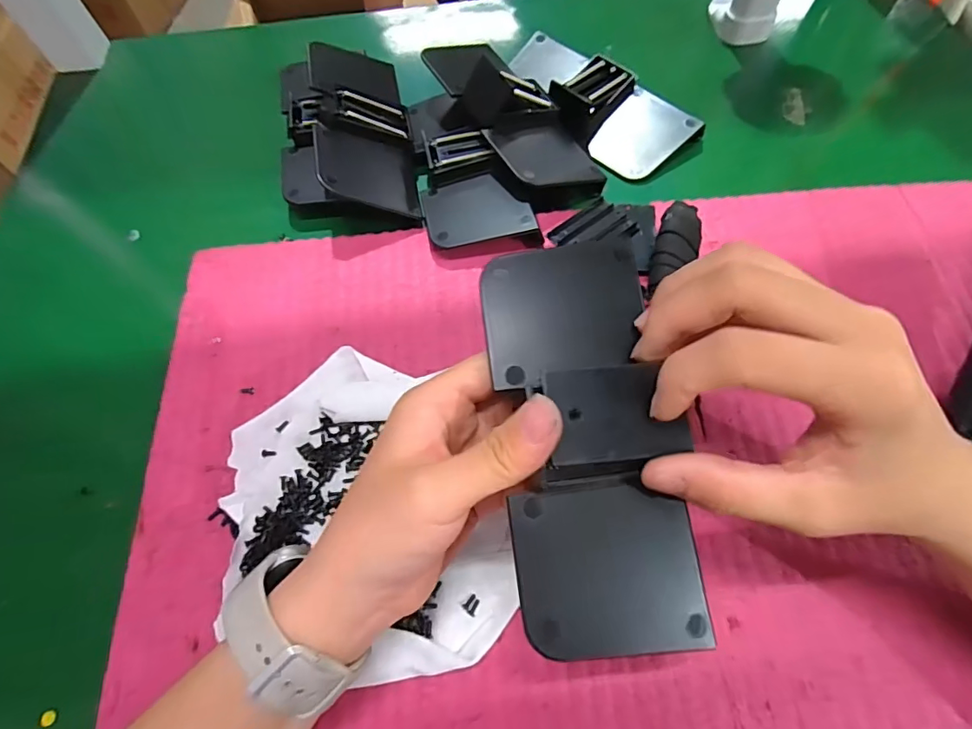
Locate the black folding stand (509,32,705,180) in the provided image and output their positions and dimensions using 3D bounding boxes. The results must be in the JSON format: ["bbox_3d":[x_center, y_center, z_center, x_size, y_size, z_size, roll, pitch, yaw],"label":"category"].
[{"bbox_3d":[0.081,-0.212,0.395,0.070,0.027,0.165,-40,70,-15],"label":"black folding stand"}]

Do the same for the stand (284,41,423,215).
[{"bbox_3d":[-0.105,-0.172,0.371,0.097,0.049,0.173,-10,63,-3],"label":"stand"}]

